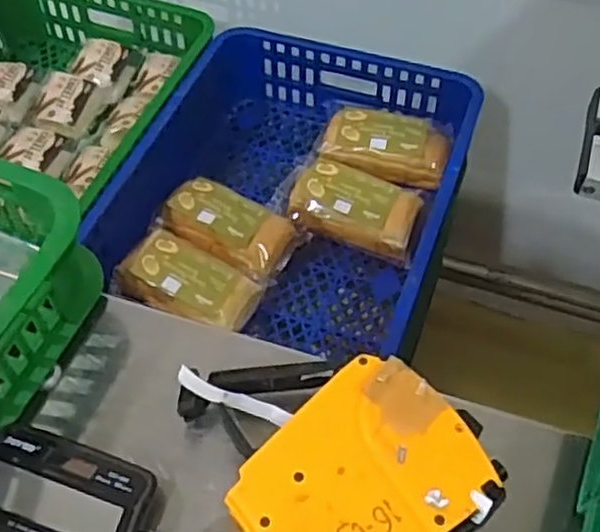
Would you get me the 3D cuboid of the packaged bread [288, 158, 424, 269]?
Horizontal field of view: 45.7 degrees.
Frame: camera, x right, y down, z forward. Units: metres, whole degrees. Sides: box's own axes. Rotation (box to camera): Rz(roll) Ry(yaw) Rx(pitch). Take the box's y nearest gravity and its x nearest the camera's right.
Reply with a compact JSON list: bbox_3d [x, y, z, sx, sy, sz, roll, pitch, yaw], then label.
[{"bbox_3d":[0.078,-0.081,1.020,0.186,0.065,0.093,20,57,13],"label":"packaged bread"}]

